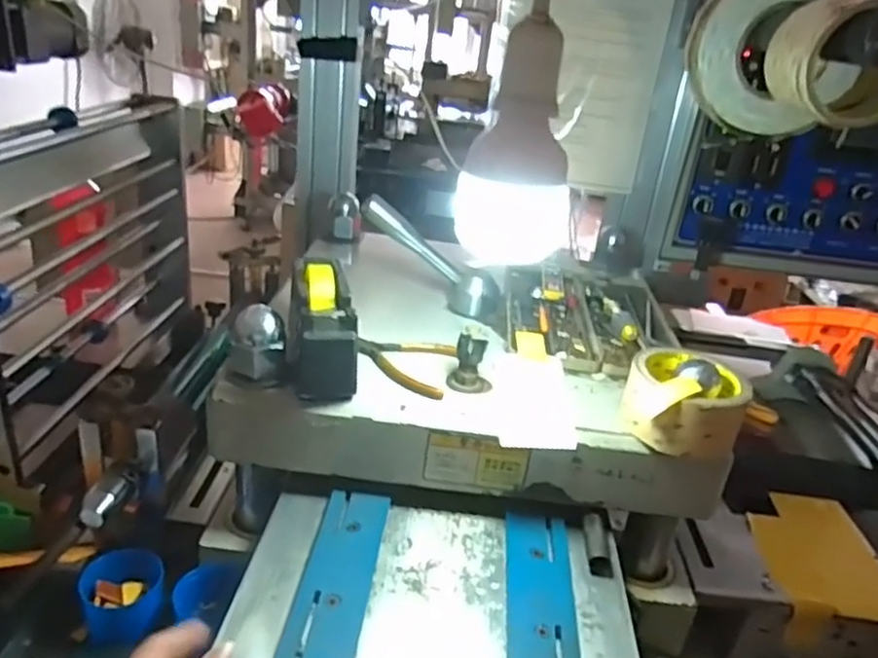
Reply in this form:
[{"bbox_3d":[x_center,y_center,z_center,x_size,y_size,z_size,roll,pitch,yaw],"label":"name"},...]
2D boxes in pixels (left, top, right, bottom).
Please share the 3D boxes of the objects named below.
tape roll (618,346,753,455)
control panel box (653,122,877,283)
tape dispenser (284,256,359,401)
[{"bbox_3d":[0.203,0.061,0.562,0.093,0.056,0.086,15,26,16],"label":"tape roll"},{"bbox_3d":[0.560,-0.221,0.930,0.421,0.325,0.080,5,25,-6],"label":"control panel box"},{"bbox_3d":[-0.102,0.001,0.569,0.058,0.086,0.117,1,26,-13],"label":"tape dispenser"}]

